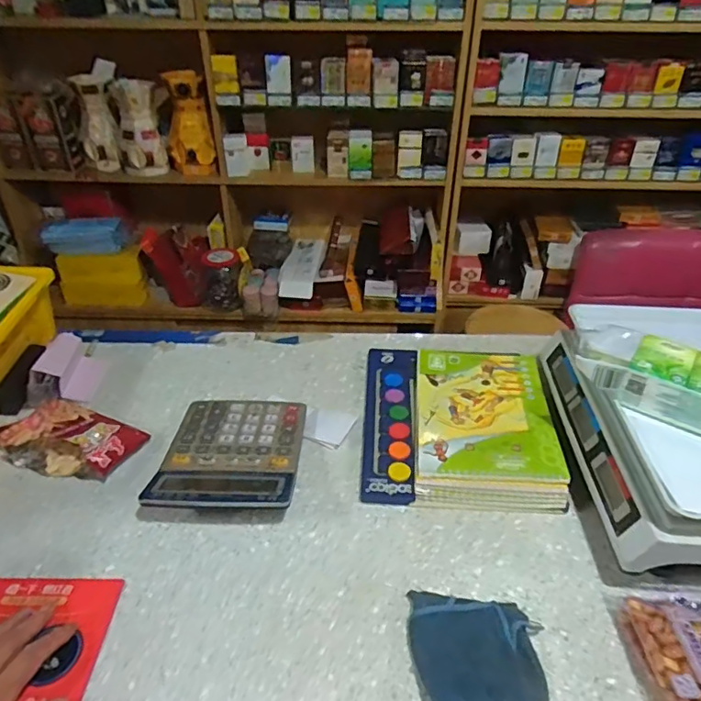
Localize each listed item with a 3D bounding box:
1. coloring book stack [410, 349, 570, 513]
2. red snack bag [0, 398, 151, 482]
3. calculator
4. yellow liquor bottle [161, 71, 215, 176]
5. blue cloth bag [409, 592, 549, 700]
[{"bbox_3d":[0.169,0.081,0.682,0.165,0.033,0.260,4,37,4],"label":"coloring book stack"},{"bbox_3d":[-0.346,0.102,0.654,0.159,0.052,0.096,13,39,17],"label":"red snack bag"},{"bbox_3d":[-0.141,0.118,0.639,0.160,0.051,0.197,1,37,1],"label":"calculator"},{"bbox_3d":[-0.416,-0.572,1.359,0.113,0.225,0.076,-11,38,-10],"label":"yellow liquor bottle"},{"bbox_3d":[0.106,0.279,0.436,0.111,0.021,0.159,5,37,6],"label":"blue cloth bag"}]

